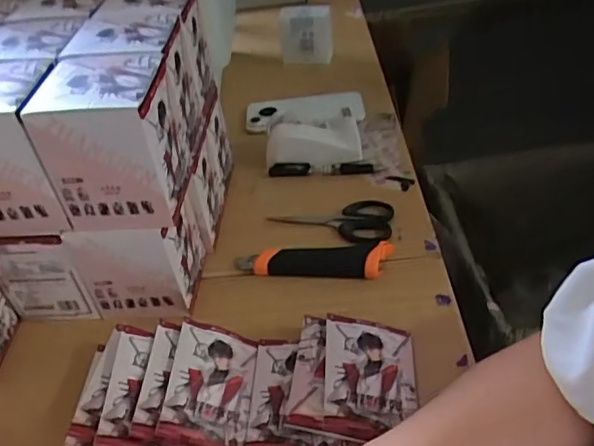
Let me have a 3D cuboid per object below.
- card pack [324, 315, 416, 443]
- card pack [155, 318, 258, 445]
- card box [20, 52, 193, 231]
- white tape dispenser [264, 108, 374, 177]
[{"bbox_3d":[0.056,0.117,0.443,0.071,0.008,0.096,13,42,-4],"label":"card pack"},{"bbox_3d":[-0.065,0.123,0.442,0.064,0.007,0.095,23,40,-16],"label":"card pack"},{"bbox_3d":[-0.139,-0.065,0.453,0.088,0.107,0.087,-1,40,8],"label":"card box"},{"bbox_3d":[0.024,-0.088,0.669,0.118,0.056,0.046,-6,40,2],"label":"white tape dispenser"}]

